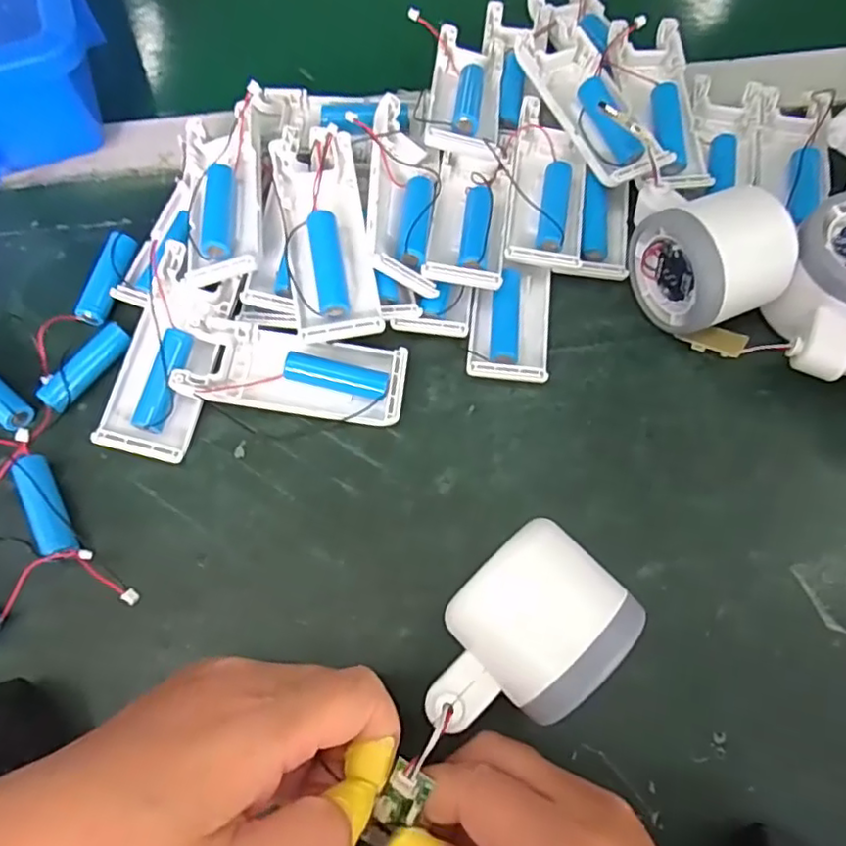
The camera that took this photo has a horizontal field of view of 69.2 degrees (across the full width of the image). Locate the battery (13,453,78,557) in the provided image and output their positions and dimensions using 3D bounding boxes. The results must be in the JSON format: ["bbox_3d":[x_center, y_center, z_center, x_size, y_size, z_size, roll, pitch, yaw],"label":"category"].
[{"bbox_3d":[-0.168,0.037,0.273,0.011,0.016,0.049,-28,73,-10],"label":"battery"}]

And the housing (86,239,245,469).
[{"bbox_3d":[-0.120,-0.033,0.295,0.039,0.022,0.100,14,71,4],"label":"housing"}]

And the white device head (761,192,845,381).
[{"bbox_3d":[0.193,-0.062,0.293,0.058,0.051,0.083,36,74,11],"label":"white device head"}]

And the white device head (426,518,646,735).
[{"bbox_3d":[0.036,0.083,0.235,0.080,0.059,0.056,-41,76,-14],"label":"white device head"}]

